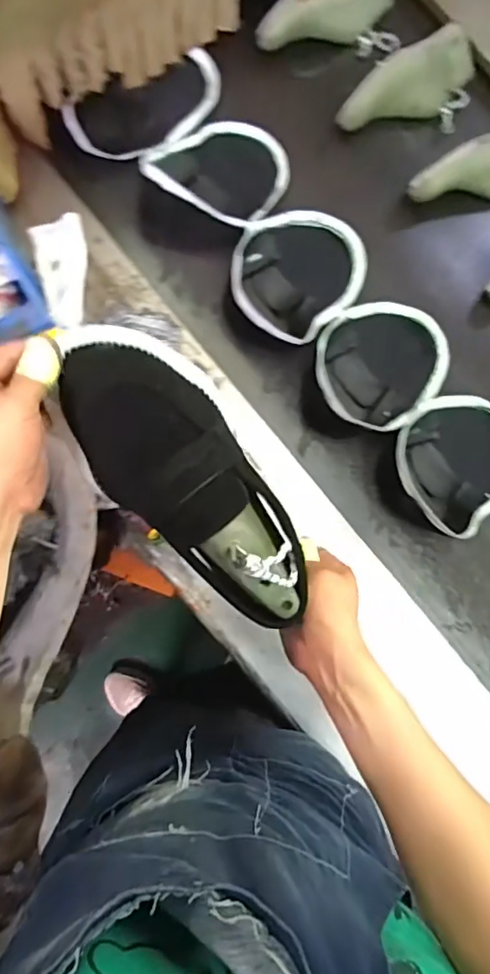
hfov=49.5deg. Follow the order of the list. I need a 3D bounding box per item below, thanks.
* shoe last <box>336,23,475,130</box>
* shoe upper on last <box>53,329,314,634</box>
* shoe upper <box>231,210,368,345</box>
[{"bbox_3d":[0.253,-0.621,0.810,0.256,0.077,0.082,-31,85,-14],"label":"shoe last"},{"bbox_3d":[-0.038,-0.002,0.392,0.103,0.071,0.254,-37,98,-1],"label":"shoe upper on last"},{"bbox_3d":[0.078,-0.314,0.775,0.186,0.062,0.213,23,81,-1],"label":"shoe upper"}]

